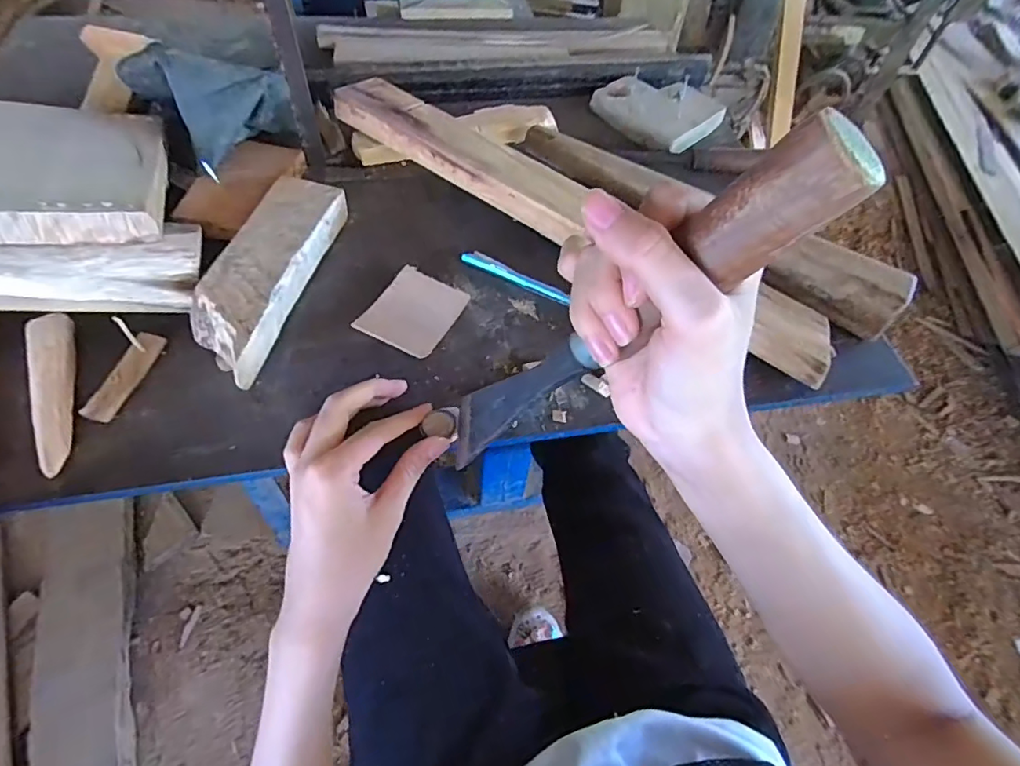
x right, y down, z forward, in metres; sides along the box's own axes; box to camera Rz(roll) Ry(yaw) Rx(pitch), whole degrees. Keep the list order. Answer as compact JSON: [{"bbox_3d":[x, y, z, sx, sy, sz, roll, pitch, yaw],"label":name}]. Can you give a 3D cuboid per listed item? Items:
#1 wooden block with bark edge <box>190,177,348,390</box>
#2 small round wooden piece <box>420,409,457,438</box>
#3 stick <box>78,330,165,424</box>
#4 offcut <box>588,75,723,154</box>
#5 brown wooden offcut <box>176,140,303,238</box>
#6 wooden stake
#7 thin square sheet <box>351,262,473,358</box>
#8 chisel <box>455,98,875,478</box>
[{"bbox_3d":[-0.184,-0.083,0.409,0.057,0.036,0.192,10,55,2],"label":"wooden block with bark edge"},{"bbox_3d":[-0.047,0.026,0.360,0.023,0.004,0.021,2,55,-3],"label":"small round wooden piece"},{"bbox_3d":[-0.258,-0.005,0.364,0.018,0.005,0.070,31,54,-21],"label":"stick"},{"bbox_3d":[0.169,-0.308,0.598,0.125,0.025,0.125,39,61,20],"label":"offcut"},{"bbox_3d":[-0.231,-0.172,0.466,0.054,0.015,0.127,19,56,8],"label":"brown wooden offcut"},{"bbox_3d":[-0.294,0.005,0.344,0.022,0.019,0.121,-16,58,-16],"label":"wooden stake"},{"bbox_3d":[-0.074,-0.056,0.411,0.060,0.010,0.076,28,58,5],"label":"thin square sheet"},{"bbox_3d":[0.033,-0.014,0.252,0.026,0.268,0.033,33,55,-14],"label":"chisel"}]

